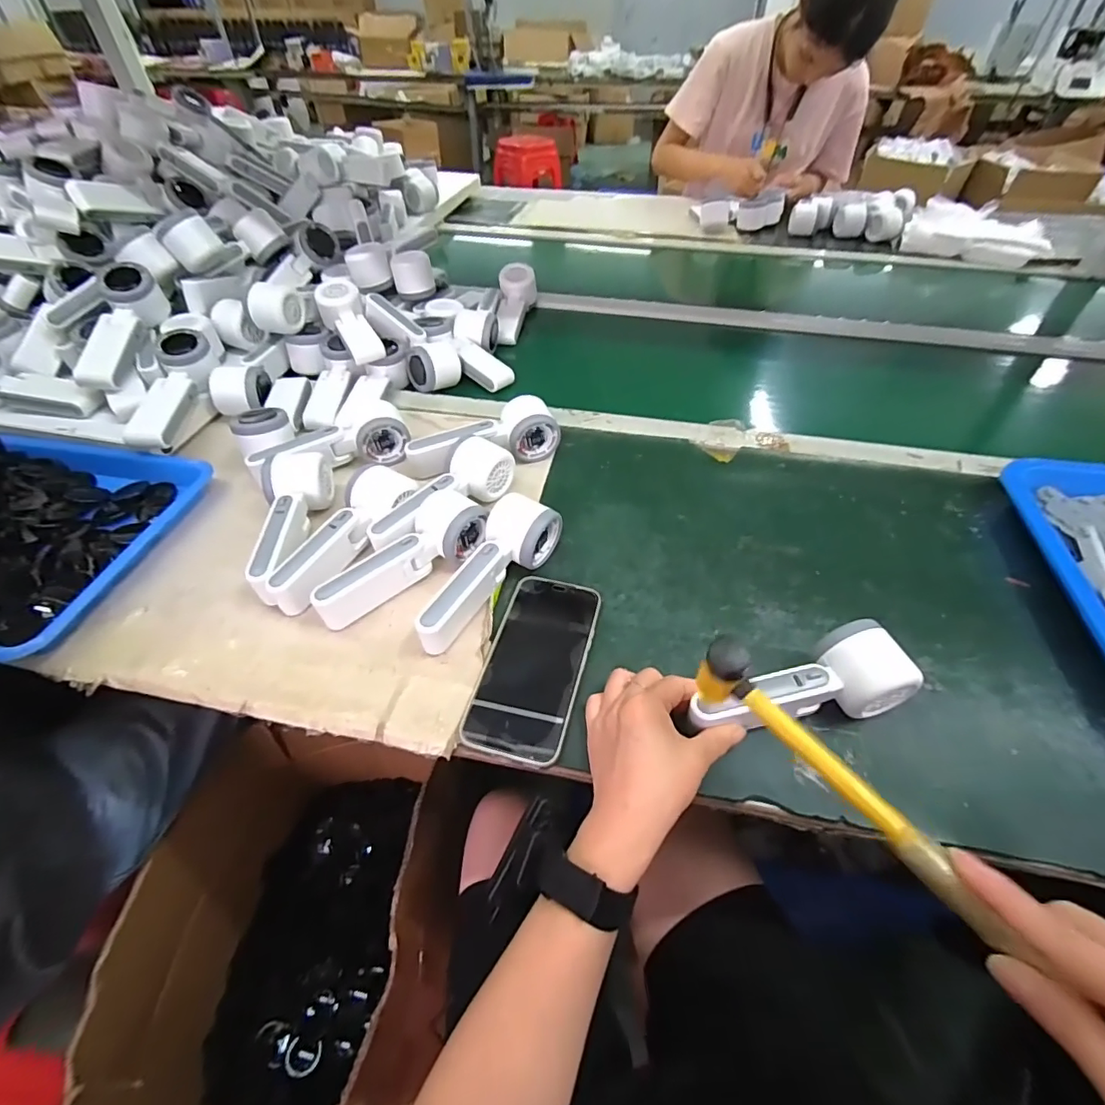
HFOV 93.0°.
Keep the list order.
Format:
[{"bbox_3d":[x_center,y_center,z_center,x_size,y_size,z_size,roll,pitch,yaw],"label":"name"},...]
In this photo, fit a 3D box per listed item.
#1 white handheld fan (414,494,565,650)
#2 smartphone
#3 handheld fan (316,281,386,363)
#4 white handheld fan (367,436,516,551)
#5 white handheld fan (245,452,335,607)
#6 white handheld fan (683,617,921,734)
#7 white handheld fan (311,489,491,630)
[{"bbox_3d":[-0.060,0.014,0.461,0.052,0.050,0.165,28,52,23],"label":"white handheld fan"},{"bbox_3d":[-0.012,0.084,0.428,0.079,0.012,0.169,12,48,9],"label":"smartphone"},{"bbox_3d":[-0.269,-0.305,0.691,0.060,0.044,0.162,-19,50,-17],"label":"handheld fan"},{"bbox_3d":[-0.107,-0.056,0.524,0.057,0.050,0.170,29,53,24],"label":"white handheld fan"},{"bbox_3d":[-0.248,-0.028,0.494,0.052,0.048,0.164,-6,47,-7],"label":"white handheld fan"},{"bbox_3d":[0.177,0.100,0.382,0.160,0.041,0.057,-12,48,-9],"label":"white handheld fan"},{"bbox_3d":[-0.132,0.007,0.474,0.058,0.045,0.164,32,54,26],"label":"white handheld fan"}]

